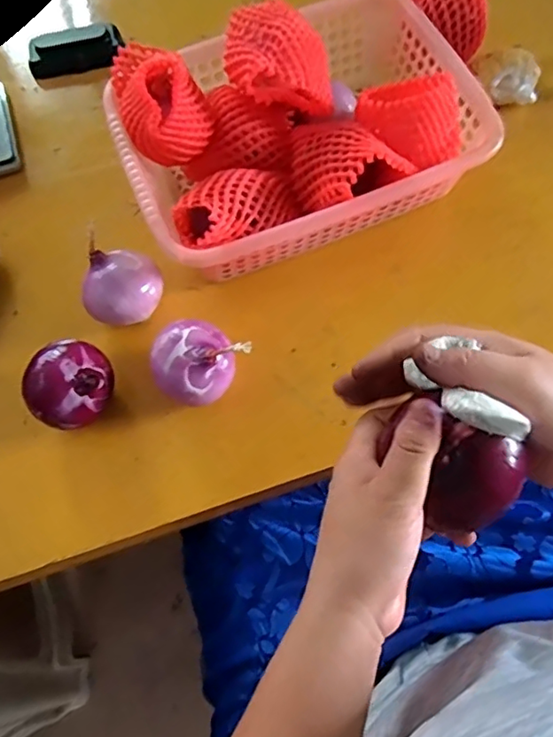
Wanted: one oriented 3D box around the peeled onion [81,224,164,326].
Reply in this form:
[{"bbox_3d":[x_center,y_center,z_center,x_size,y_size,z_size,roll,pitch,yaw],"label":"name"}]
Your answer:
[{"bbox_3d":[-0.137,-0.068,0.502,0.062,0.063,0.065,-1,68,3],"label":"peeled onion"}]

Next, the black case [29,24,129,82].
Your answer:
[{"bbox_3d":[-0.228,-0.361,0.642,0.106,0.027,0.047,-14,68,-2],"label":"black case"}]

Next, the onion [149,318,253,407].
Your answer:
[{"bbox_3d":[-0.068,-0.003,0.473,0.070,0.059,0.070,38,75,17],"label":"onion"}]

